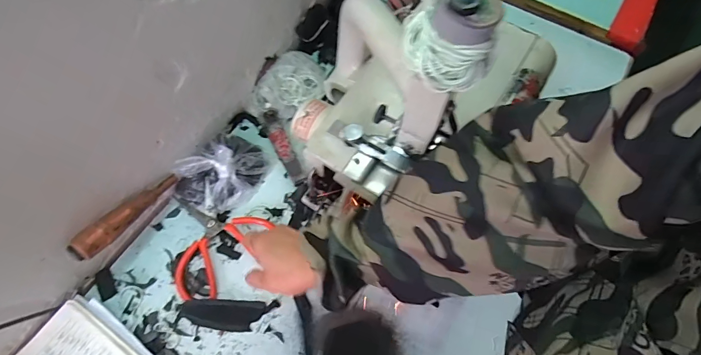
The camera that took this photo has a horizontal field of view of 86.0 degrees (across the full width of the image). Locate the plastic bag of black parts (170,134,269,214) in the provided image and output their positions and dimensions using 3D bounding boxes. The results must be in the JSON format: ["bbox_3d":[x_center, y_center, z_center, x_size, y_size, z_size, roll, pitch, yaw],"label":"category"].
[{"bbox_3d":[-0.198,-0.013,0.570,0.101,0.077,0.142,37,68,14],"label":"plastic bag of black parts"}]

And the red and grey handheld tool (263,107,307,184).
[{"bbox_3d":[-0.112,-0.049,0.621,0.025,0.023,0.143,-21,67,-13],"label":"red and grey handheld tool"}]

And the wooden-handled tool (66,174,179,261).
[{"bbox_3d":[-0.302,0.048,0.511,0.027,0.022,0.156,28,46,9],"label":"wooden-handled tool"}]

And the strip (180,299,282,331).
[{"bbox_3d":[-0.168,0.190,0.519,0.128,0.009,0.040,2,64,-2],"label":"strip"}]

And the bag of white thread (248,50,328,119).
[{"bbox_3d":[-0.106,-0.167,0.653,0.114,0.048,0.127,11,64,2],"label":"bag of white thread"}]

